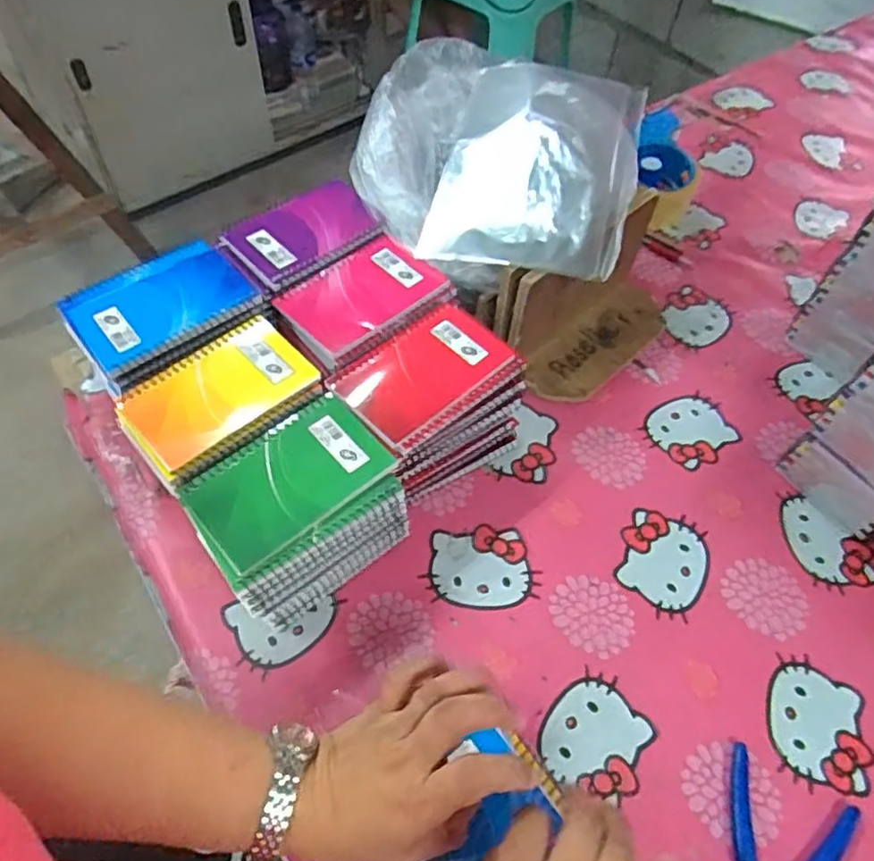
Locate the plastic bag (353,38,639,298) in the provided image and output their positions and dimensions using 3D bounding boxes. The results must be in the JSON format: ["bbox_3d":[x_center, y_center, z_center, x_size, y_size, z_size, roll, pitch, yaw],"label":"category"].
[{"bbox_3d":[0.054,-0.261,0.632,0.264,0.062,0.270,11,57,6],"label":"plastic bag"}]

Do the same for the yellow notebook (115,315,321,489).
[{"bbox_3d":[-0.166,-0.029,0.501,0.135,0.008,0.090,-38,65,-23],"label":"yellow notebook"}]

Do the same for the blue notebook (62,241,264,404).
[{"bbox_3d":[-0.228,-0.103,0.541,0.137,0.016,0.098,-35,64,-22],"label":"blue notebook"}]

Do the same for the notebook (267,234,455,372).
[{"bbox_3d":[-0.063,-0.113,0.566,0.135,0.009,0.096,-37,64,-23],"label":"notebook"}]

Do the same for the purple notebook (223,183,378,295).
[{"bbox_3d":[-0.121,-0.183,0.595,0.126,0.018,0.082,-35,64,-22],"label":"purple notebook"}]

